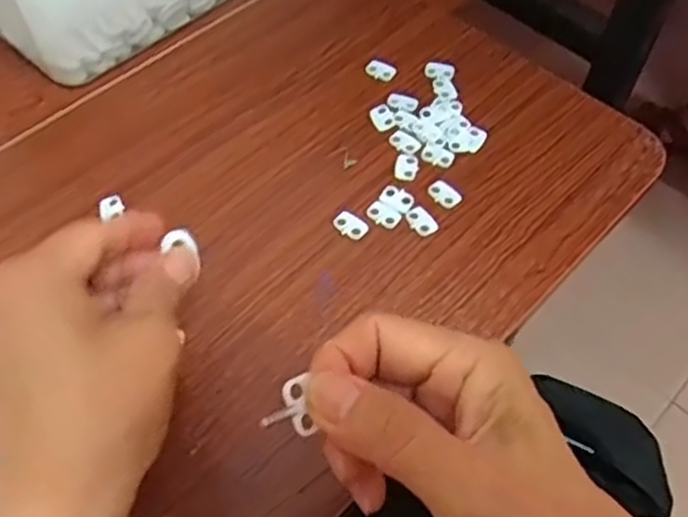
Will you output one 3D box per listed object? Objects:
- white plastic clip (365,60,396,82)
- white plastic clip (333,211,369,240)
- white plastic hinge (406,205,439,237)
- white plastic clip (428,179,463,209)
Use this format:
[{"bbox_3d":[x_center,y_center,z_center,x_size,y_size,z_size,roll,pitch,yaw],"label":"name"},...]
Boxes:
[{"bbox_3d":[0.024,-0.122,0.478,0.020,0.004,0.012,22,59,14],"label":"white plastic clip"},{"bbox_3d":[0.003,-0.018,0.404,0.019,0.004,0.012,26,60,16],"label":"white plastic clip"},{"bbox_3d":[0.043,-0.021,0.406,0.012,0.004,0.018,-33,62,-20],"label":"white plastic hinge"},{"bbox_3d":[0.057,-0.038,0.418,0.012,0.004,0.019,-36,64,-22],"label":"white plastic clip"}]

